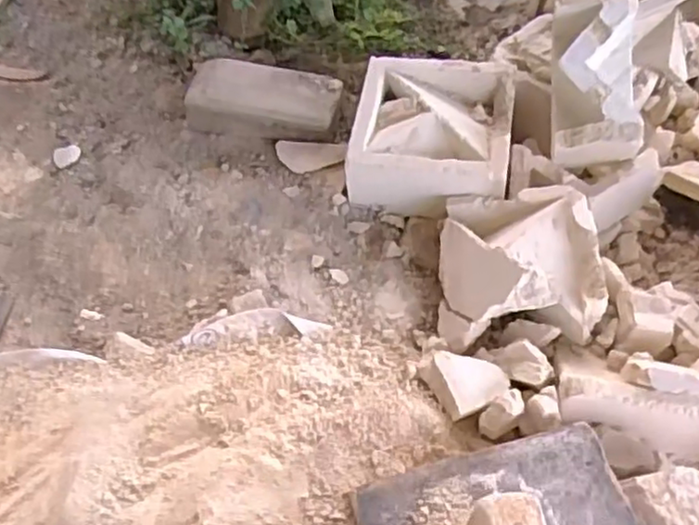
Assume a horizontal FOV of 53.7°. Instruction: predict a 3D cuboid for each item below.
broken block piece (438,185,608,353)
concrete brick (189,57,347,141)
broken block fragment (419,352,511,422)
[{"bbox_3d":[0.193,0.001,0.804,0.165,0.097,0.183,2,54,-2],"label":"broken block piece"},{"bbox_3d":[-0.123,-0.230,0.994,0.213,0.070,0.119,10,54,4],"label":"concrete brick"},{"bbox_3d":[0.121,0.120,0.728,0.069,0.024,0.078,-29,61,-22],"label":"broken block fragment"}]

